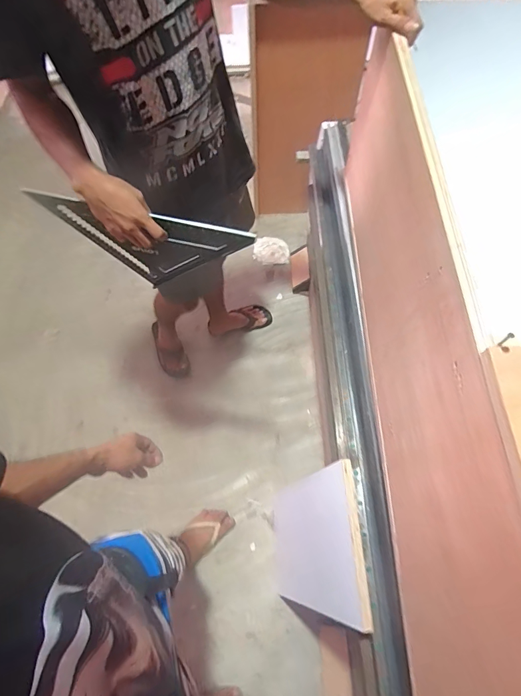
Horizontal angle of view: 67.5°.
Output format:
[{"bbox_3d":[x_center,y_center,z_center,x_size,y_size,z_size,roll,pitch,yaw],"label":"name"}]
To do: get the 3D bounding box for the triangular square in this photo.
[{"bbox_3d":[-0.216,-0.202,0.790,0.398,0.212,0.016,8,65,4],"label":"triangular square"}]

